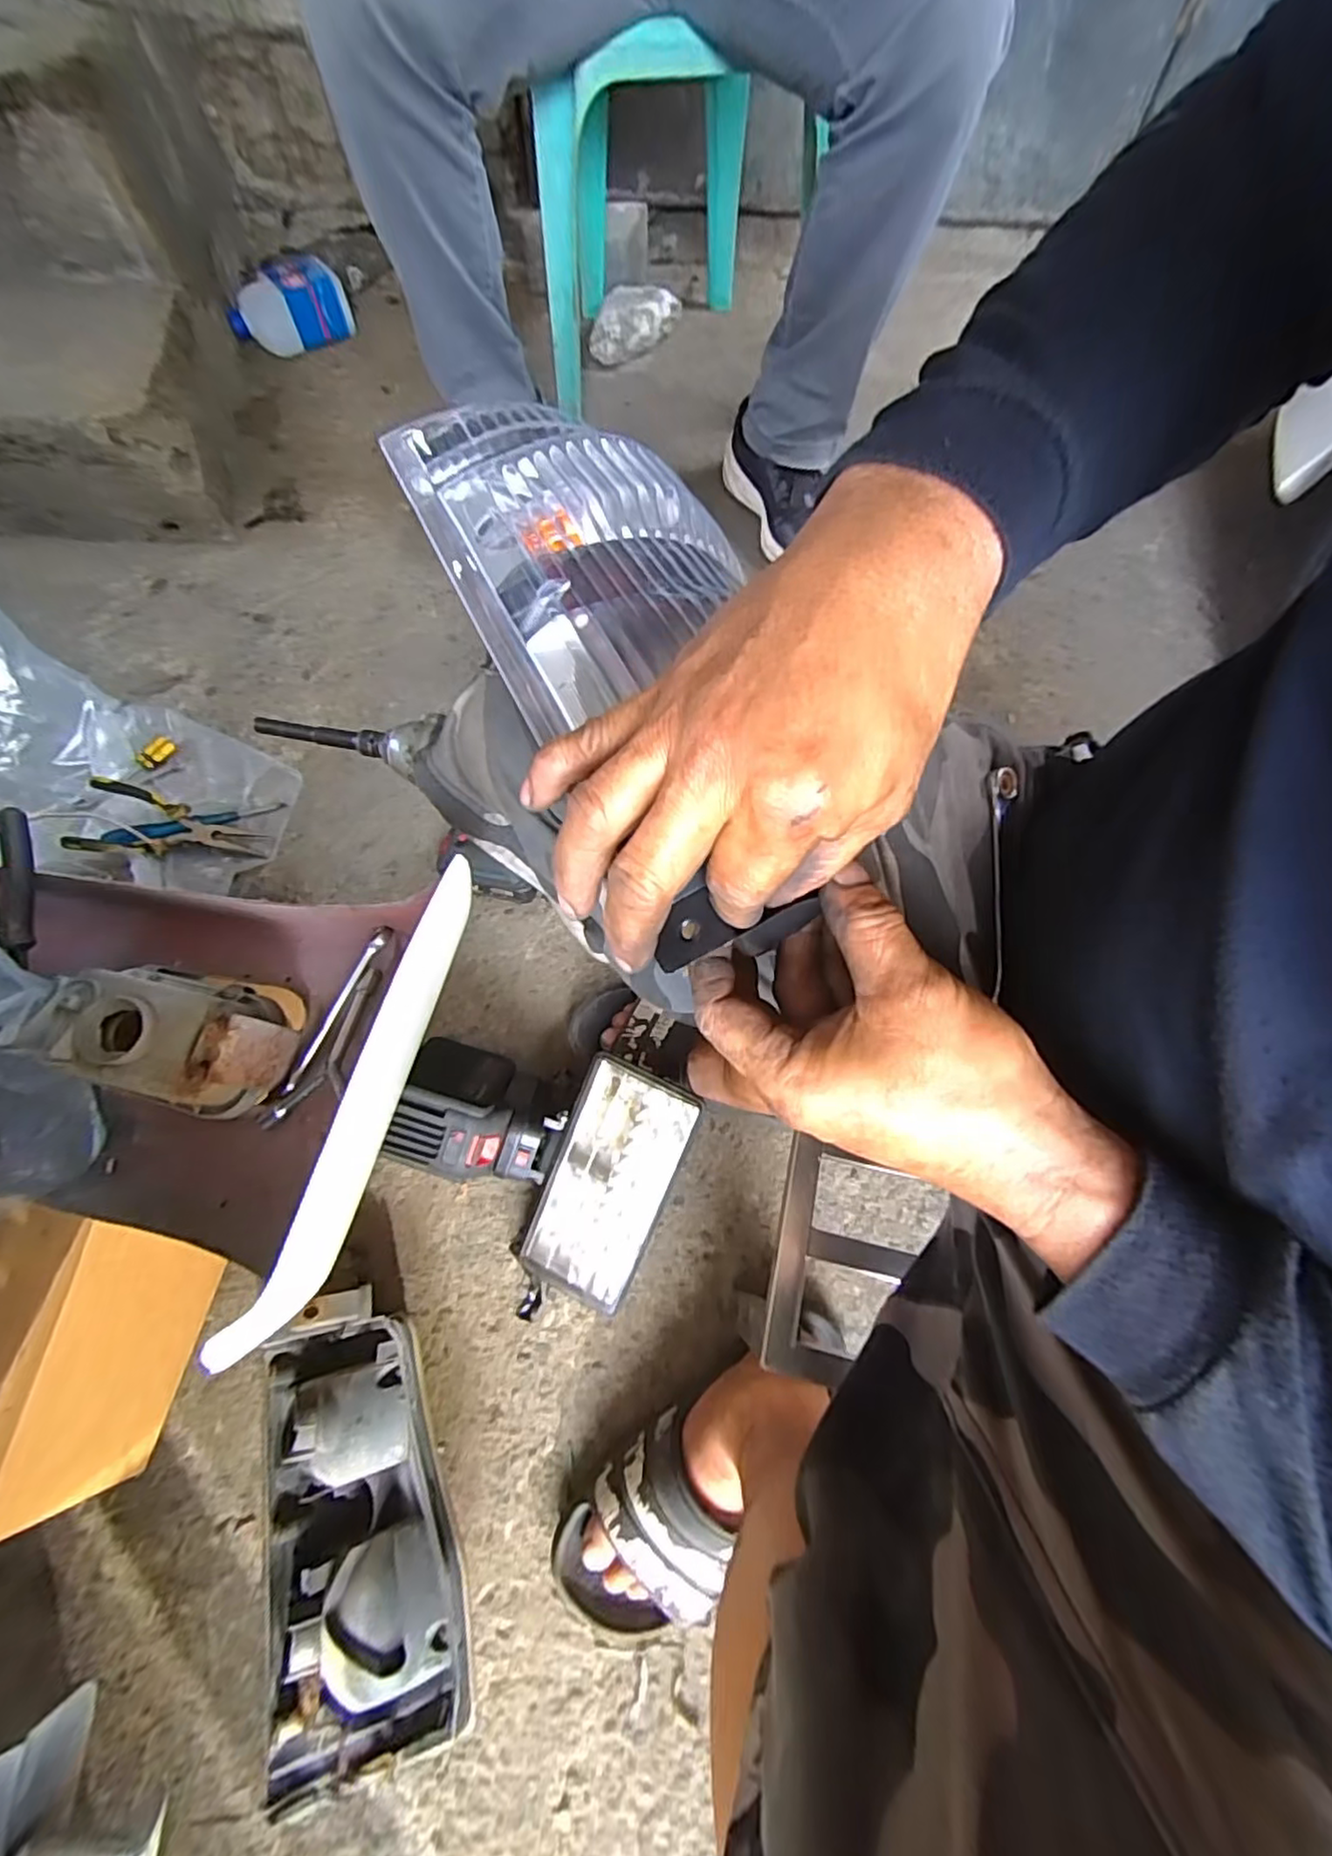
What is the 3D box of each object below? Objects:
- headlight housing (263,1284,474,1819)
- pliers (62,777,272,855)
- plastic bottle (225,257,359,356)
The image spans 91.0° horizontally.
[{"bbox_3d":[-0.240,0.463,0.516,0.161,0.084,0.307,-16,67,-8],"label":"headlight housing"},{"bbox_3d":[-0.571,-0.111,0.767,0.183,0.035,0.088,11,67,-15],"label":"pliers"},{"bbox_3d":[-0.668,-1.095,1.157,0.199,0.091,0.095,-31,70,-14],"label":"plastic bottle"}]

